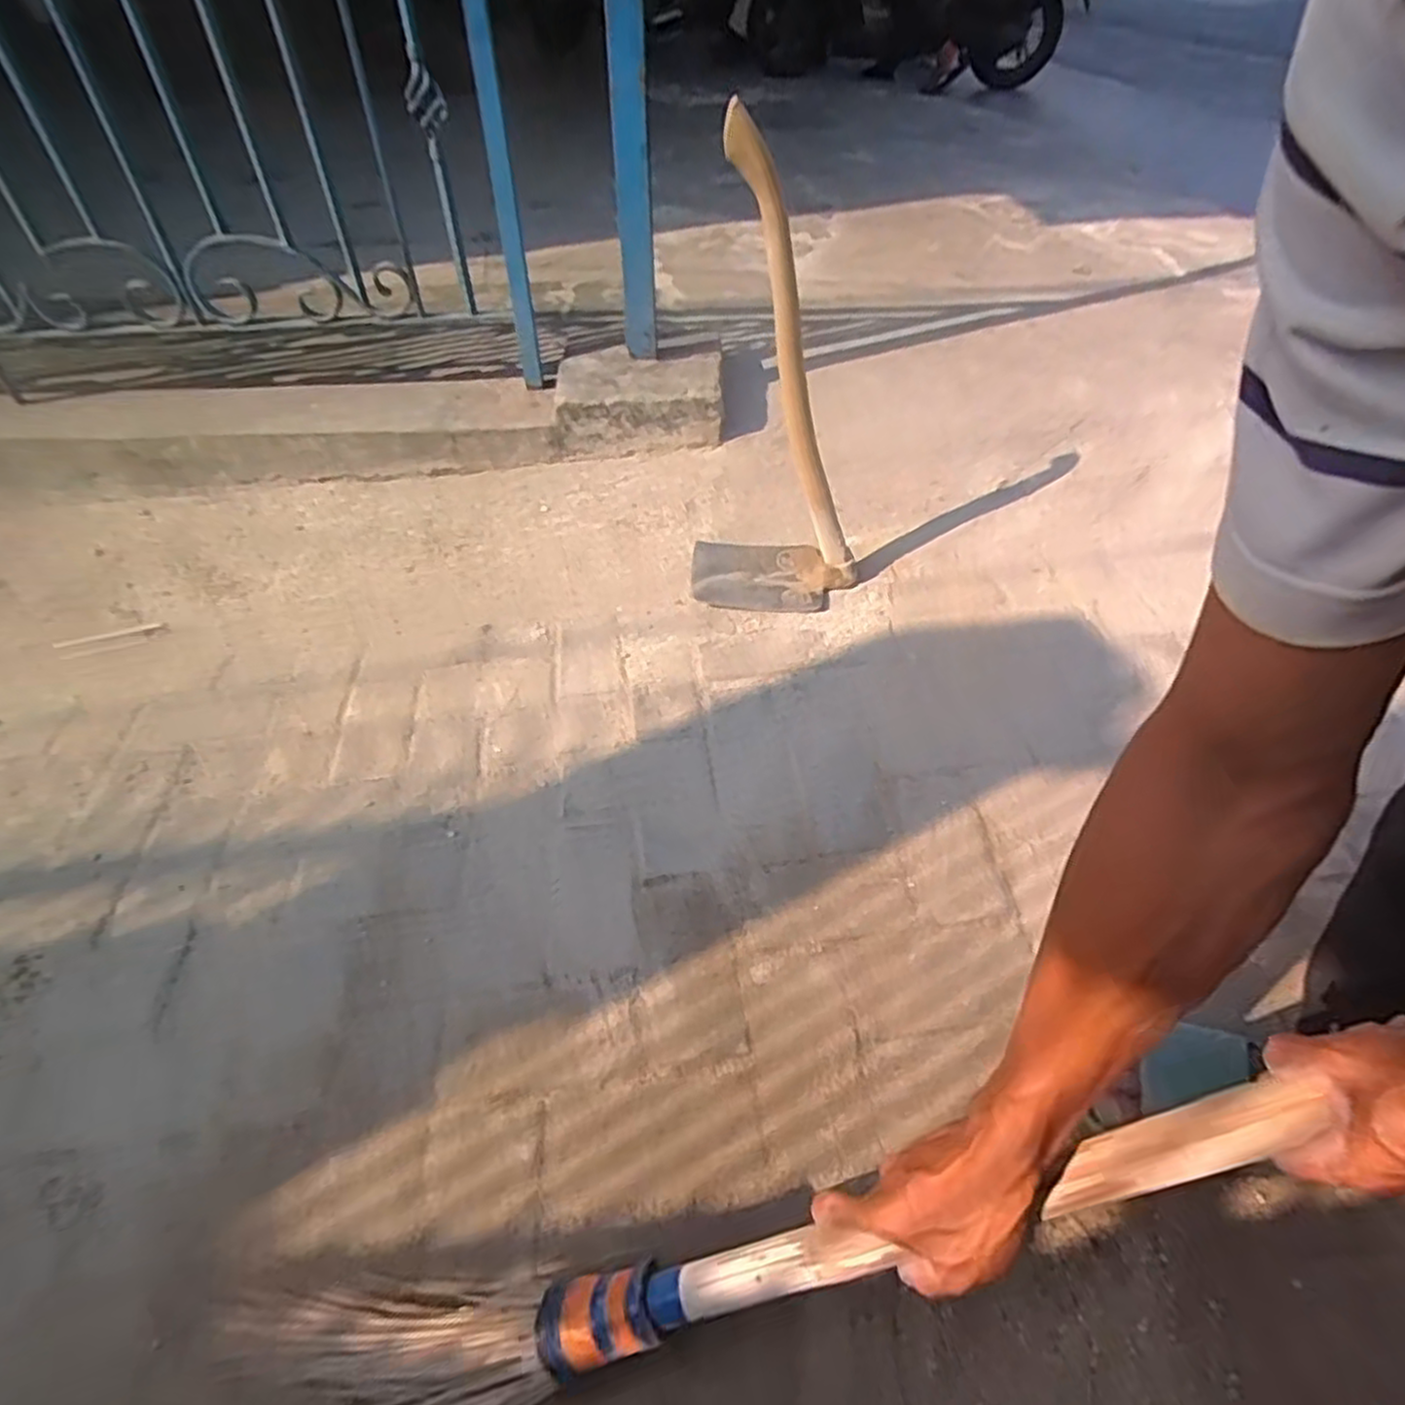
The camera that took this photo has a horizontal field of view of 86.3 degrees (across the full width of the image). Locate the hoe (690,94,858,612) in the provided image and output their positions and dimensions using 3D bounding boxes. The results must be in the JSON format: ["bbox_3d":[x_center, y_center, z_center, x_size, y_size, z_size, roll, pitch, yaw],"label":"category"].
[{"bbox_3d":[0.105,-0.426,1.055,0.261,0.642,0.147,-1,49,3],"label":"hoe"}]

